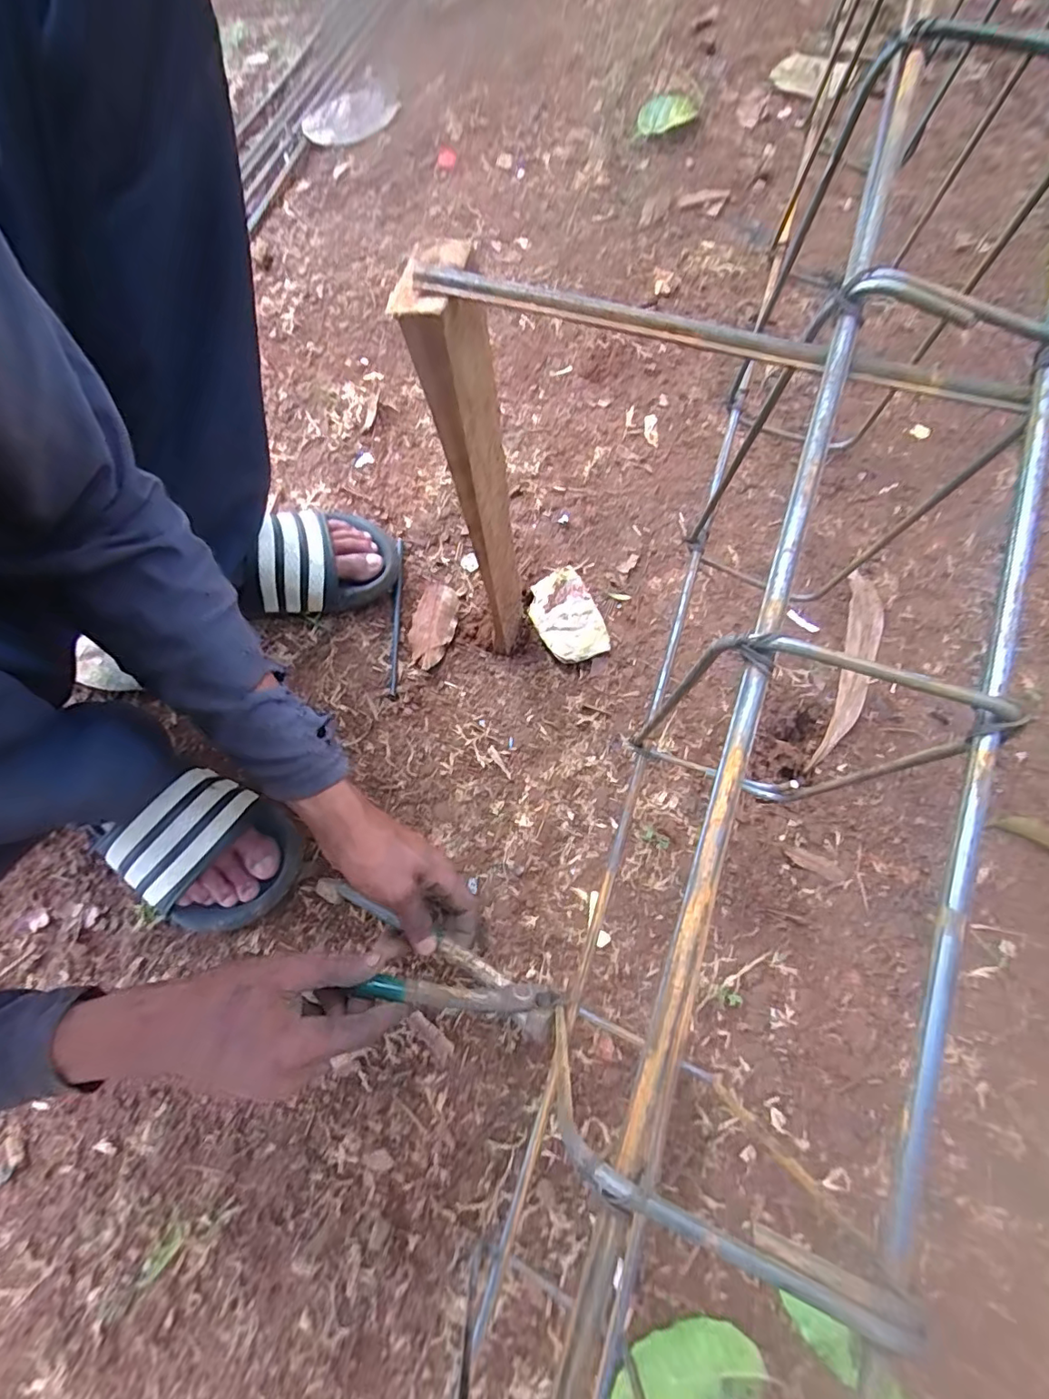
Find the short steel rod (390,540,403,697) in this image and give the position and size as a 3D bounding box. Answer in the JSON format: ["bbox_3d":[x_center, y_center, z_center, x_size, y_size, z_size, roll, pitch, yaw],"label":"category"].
[{"bbox_3d":[-0.137,-0.094,0.569,0.009,0.009,0.184,-2,71,0],"label":"short steel rod"}]

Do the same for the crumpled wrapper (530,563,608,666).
[{"bbox_3d":[0.044,-0.088,0.562,0.064,0.021,0.106,-24,73,-8],"label":"crumpled wrapper"}]

